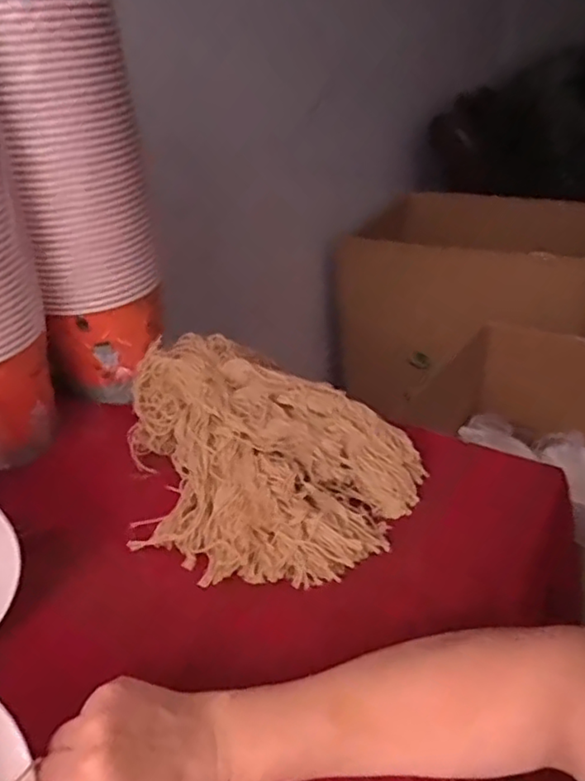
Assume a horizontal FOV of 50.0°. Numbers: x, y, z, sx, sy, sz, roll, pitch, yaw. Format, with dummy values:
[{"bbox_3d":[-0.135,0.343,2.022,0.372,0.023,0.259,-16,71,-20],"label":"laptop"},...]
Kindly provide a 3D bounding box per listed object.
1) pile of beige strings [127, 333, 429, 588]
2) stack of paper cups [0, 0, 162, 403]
[{"bbox_3d":[-0.056,0.052,0.618,0.330,0.086,0.219,23,41,36],"label":"pile of beige strings"},{"bbox_3d":[-0.215,-0.210,0.678,0.135,0.461,0.137,-2,32,4],"label":"stack of paper cups"}]

